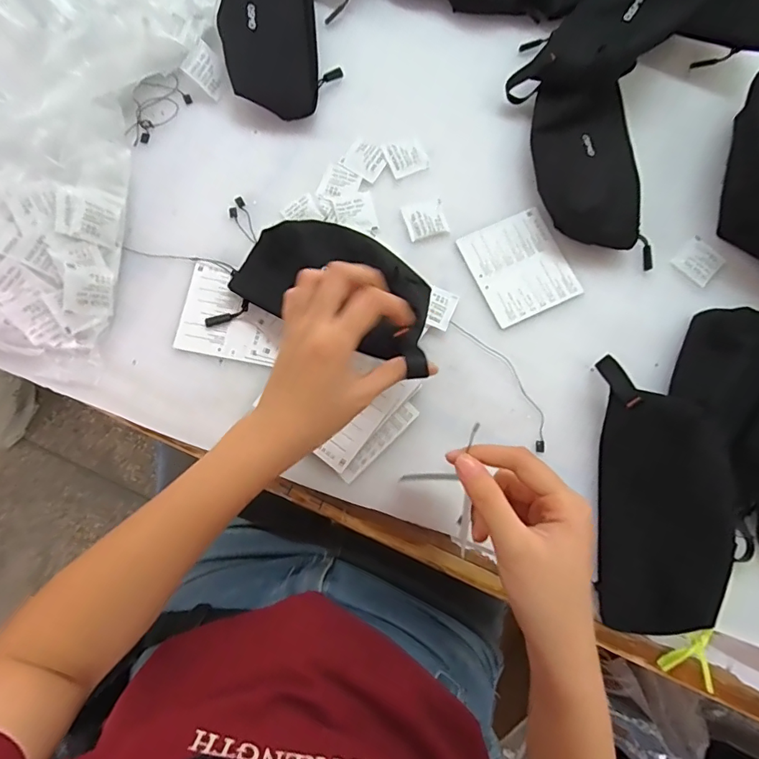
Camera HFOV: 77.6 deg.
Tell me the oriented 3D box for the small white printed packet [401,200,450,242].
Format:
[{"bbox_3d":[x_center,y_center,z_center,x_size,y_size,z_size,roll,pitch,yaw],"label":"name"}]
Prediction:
[{"bbox_3d":[0.046,-0.159,0.471,0.040,0.004,0.036,-17,79,-3],"label":"small white printed packet"}]

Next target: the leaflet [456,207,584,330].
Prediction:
[{"bbox_3d":[0.138,-0.111,0.461,0.091,0.004,0.099,-24,79,-4],"label":"leaflet"}]

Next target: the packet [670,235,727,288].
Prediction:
[{"bbox_3d":[0.313,-0.116,0.460,0.039,0.004,0.041,44,82,9],"label":"packet"}]

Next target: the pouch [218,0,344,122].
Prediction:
[{"bbox_3d":[-0.111,-0.364,0.495,0.105,0.033,0.188,-16,79,-3],"label":"pouch"}]

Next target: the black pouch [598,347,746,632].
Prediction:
[{"bbox_3d":[0.228,0.092,0.383,0.096,0.020,0.211,-3,77,37],"label":"black pouch"}]

